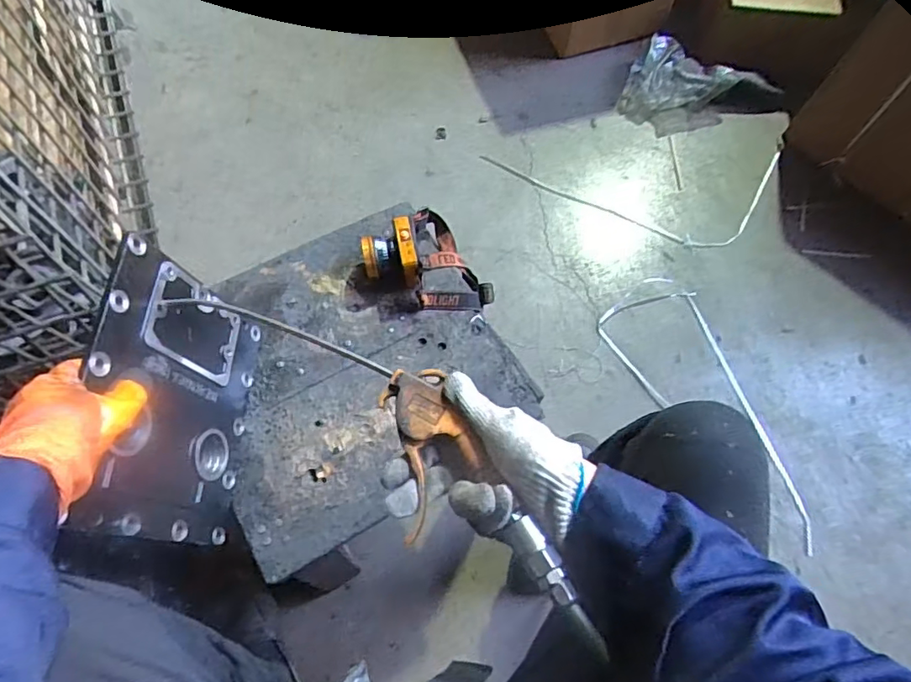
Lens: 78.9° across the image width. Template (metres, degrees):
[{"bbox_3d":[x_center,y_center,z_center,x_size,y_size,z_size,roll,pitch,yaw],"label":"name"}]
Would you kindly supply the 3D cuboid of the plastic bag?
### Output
[{"bbox_3d":[0.534,-0.549,1.227,0.301,0.101,0.191,20,67,7],"label":"plastic bag"}]

